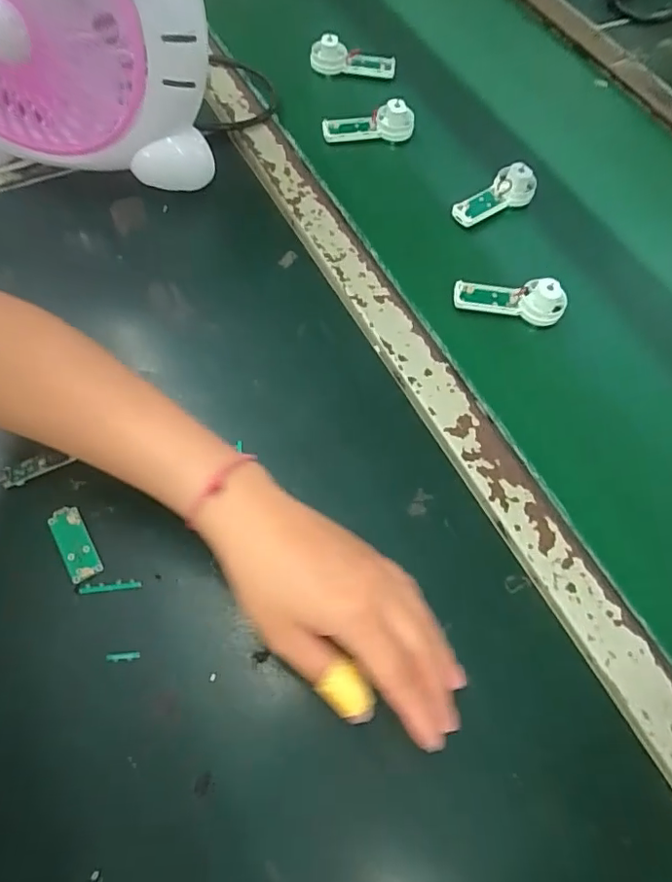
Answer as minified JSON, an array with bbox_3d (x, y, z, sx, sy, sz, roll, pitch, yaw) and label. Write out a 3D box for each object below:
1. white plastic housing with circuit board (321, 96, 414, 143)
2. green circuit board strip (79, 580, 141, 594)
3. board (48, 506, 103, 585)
[{"bbox_3d":[0.034,-0.327,0.554,0.092,0.031,0.020,-5,64,-5],"label":"white plastic housing with circuit board"},{"bbox_3d":[-0.143,0.092,0.342,0.037,0.004,0.006,-5,64,-6],"label":"green circuit board strip"},{"bbox_3d":[-0.169,0.066,0.351,0.020,0.007,0.049,-28,68,-16],"label":"board"}]

